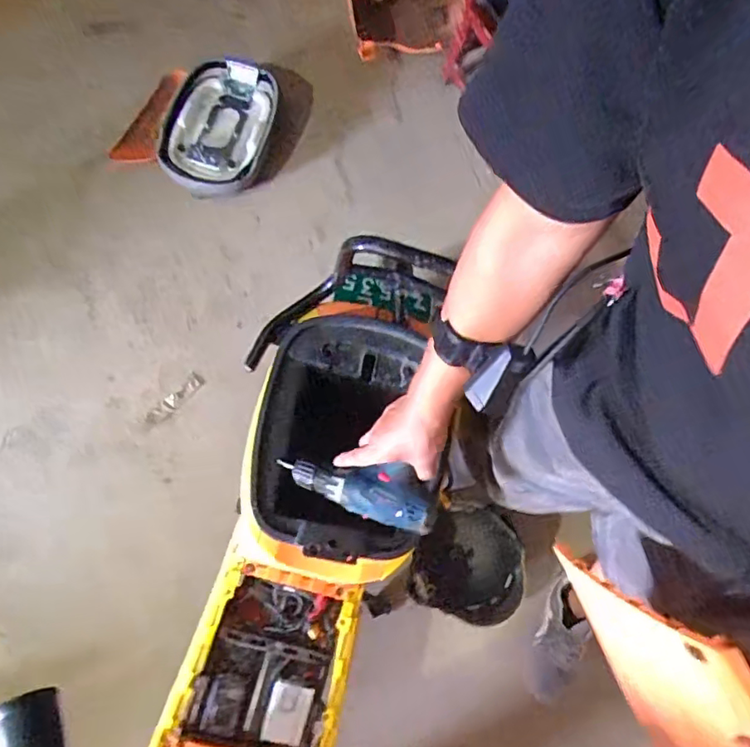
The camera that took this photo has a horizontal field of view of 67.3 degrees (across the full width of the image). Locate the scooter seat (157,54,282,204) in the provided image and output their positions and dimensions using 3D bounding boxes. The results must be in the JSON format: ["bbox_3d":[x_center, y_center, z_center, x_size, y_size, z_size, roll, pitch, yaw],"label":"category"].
[{"bbox_3d":[-0.397,-0.665,1.512,0.258,0.140,0.418,27,75,6],"label":"scooter seat"}]

